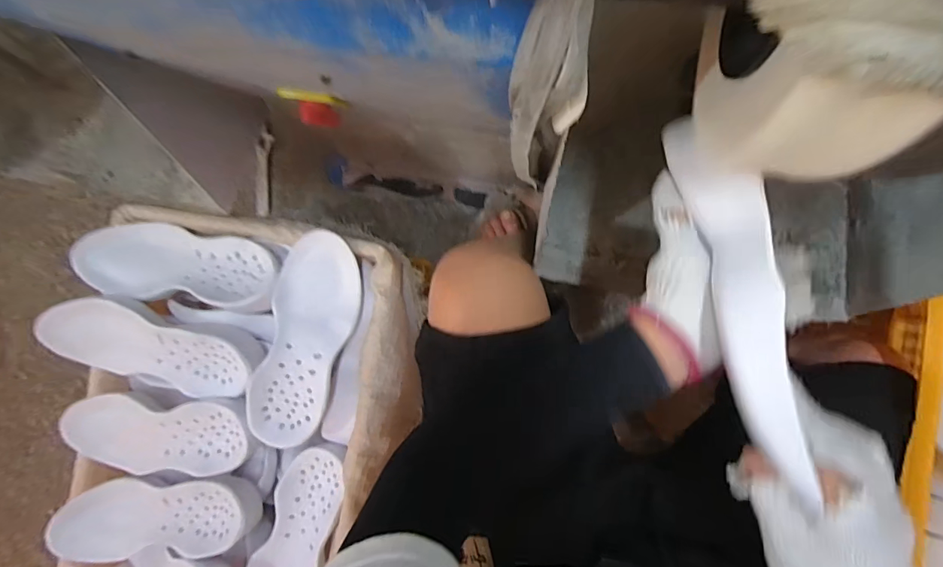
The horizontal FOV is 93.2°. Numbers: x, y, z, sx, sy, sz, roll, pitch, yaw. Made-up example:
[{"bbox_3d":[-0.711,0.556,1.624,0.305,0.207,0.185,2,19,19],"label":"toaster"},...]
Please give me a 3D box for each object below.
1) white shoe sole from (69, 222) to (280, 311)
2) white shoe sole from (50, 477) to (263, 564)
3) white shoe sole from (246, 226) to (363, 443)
[{"bbox_3d":[-0.450,-0.028,0.674,0.312,0.047,0.119,5,90,6],"label":"white shoe sole"},{"bbox_3d":[-0.499,0.370,0.707,0.315,0.055,0.130,-13,89,6],"label":"white shoe sole"},{"bbox_3d":[-0.244,0.084,0.659,0.124,0.036,0.319,11,91,6],"label":"white shoe sole"}]

